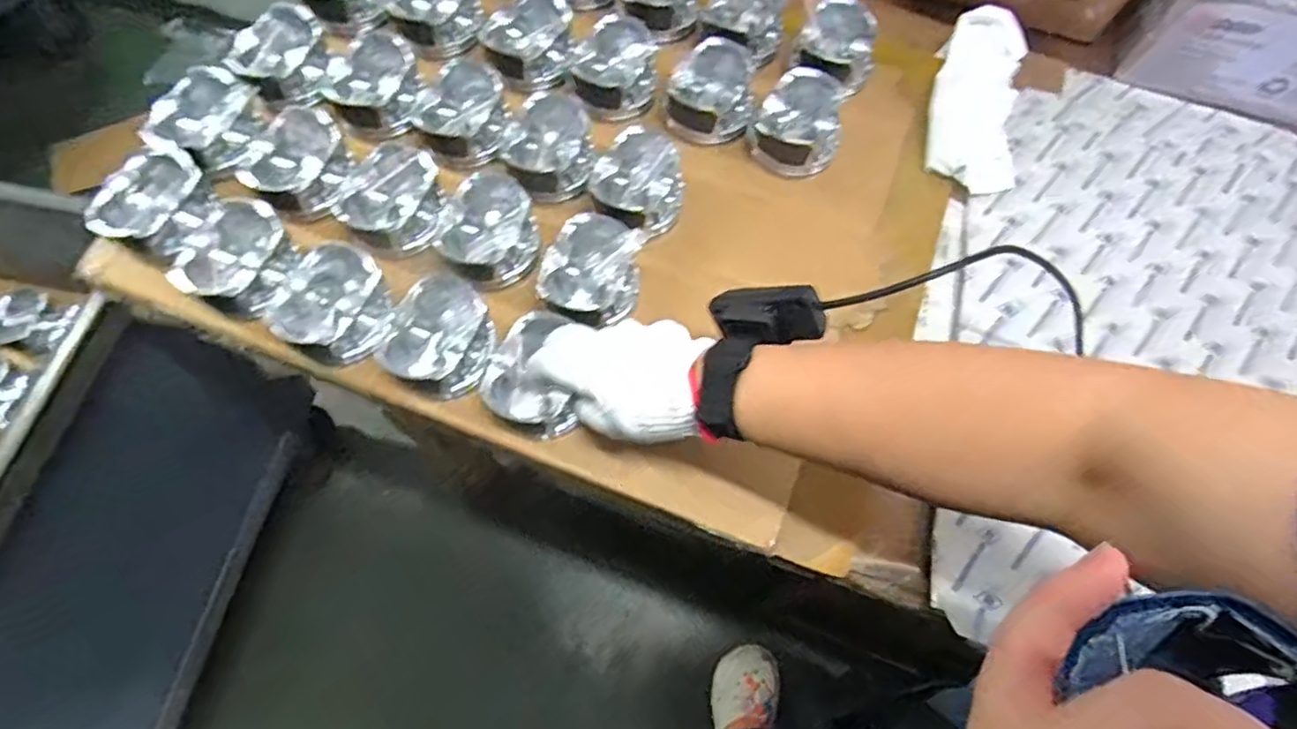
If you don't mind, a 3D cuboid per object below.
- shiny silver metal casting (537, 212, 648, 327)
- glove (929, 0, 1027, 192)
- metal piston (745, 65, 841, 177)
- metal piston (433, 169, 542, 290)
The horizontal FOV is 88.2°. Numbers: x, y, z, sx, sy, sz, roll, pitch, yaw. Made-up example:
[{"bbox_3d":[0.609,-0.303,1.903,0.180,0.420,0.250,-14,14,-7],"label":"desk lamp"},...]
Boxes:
[{"bbox_3d":[-0.042,-0.071,0.517,0.070,0.044,0.082,14,68,5],"label":"shiny silver metal casting"},{"bbox_3d":[0.306,-0.248,0.625,0.084,0.037,0.203,12,68,4],"label":"glove"},{"bbox_3d":[0.131,-0.210,0.587,0.078,0.053,0.080,19,68,7],"label":"metal piston"},{"bbox_3d":[-0.126,-0.104,0.527,0.075,0.043,0.073,0,68,-1],"label":"metal piston"}]

